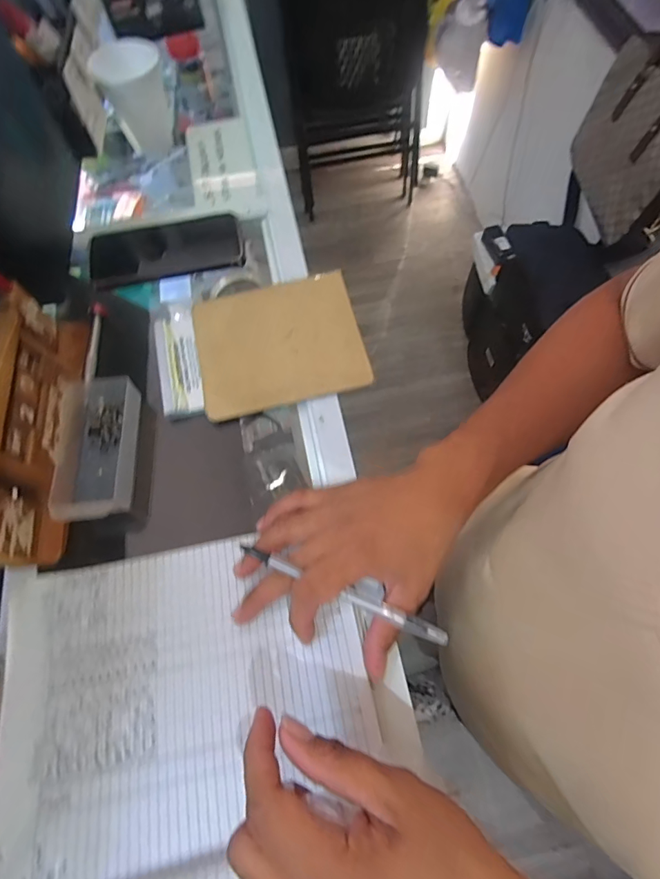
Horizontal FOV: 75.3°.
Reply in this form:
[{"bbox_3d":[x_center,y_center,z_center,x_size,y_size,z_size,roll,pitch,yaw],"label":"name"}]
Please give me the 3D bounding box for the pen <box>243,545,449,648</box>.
[{"bbox_3d":[0.009,0.106,0.294,0.152,0.005,0.011,23,70,5],"label":"pen"}]

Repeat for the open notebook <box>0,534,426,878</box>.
[{"bbox_3d":[-0.090,0.176,0.291,0.270,0.016,0.216,-12,62,-4],"label":"open notebook"}]

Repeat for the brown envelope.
[{"bbox_3d":[-0.049,-0.096,0.412,0.153,0.008,0.134,-14,67,-3],"label":"brown envelope"}]

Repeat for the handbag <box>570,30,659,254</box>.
[{"bbox_3d":[0.668,-0.651,0.885,0.089,0.368,0.356,-7,67,0],"label":"handbag"}]

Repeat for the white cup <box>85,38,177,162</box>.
[{"bbox_3d":[-0.218,-0.391,0.500,0.078,0.108,0.063,-21,68,-6],"label":"white cup"}]

